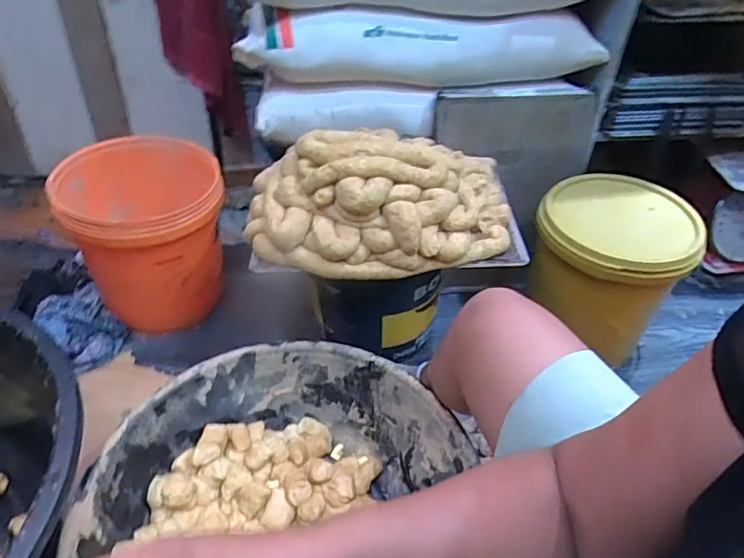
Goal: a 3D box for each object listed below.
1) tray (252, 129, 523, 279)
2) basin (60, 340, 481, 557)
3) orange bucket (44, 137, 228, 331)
[{"bbox_3d":[0.019,-0.137,0.853,0.449,0.159,0.233,1,40,-3],"label":"tray"},{"bbox_3d":[-0.142,0.340,0.751,0.492,0.160,0.527,2,40,-1],"label":"basin"},{"bbox_3d":[-0.459,-0.068,1.100,0.285,0.364,0.285,2,40,-1],"label":"orange bucket"}]

